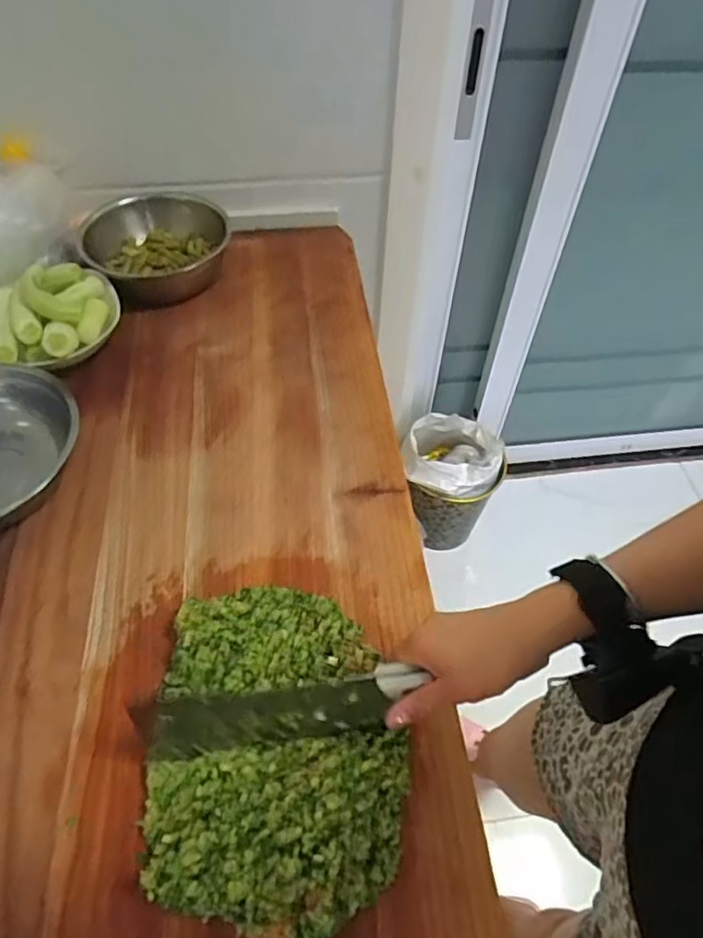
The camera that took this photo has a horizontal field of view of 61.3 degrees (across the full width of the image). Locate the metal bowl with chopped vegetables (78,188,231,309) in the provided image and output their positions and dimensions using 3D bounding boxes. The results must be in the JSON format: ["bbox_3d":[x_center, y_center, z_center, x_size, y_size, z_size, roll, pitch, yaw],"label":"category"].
[{"bbox_3d":[-0.267,-0.304,0.826,0.191,0.076,0.171,-13,54,-10],"label":"metal bowl with chopped vegetables"}]

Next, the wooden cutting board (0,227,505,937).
[{"bbox_3d":[-0.206,0.050,0.612,0.526,0.028,0.930,-4,55,-7],"label":"wooden cutting board"}]

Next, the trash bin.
[{"bbox_3d":[0.226,0.027,1.418,0.219,0.285,0.208,13,54,9],"label":"trash bin"}]

